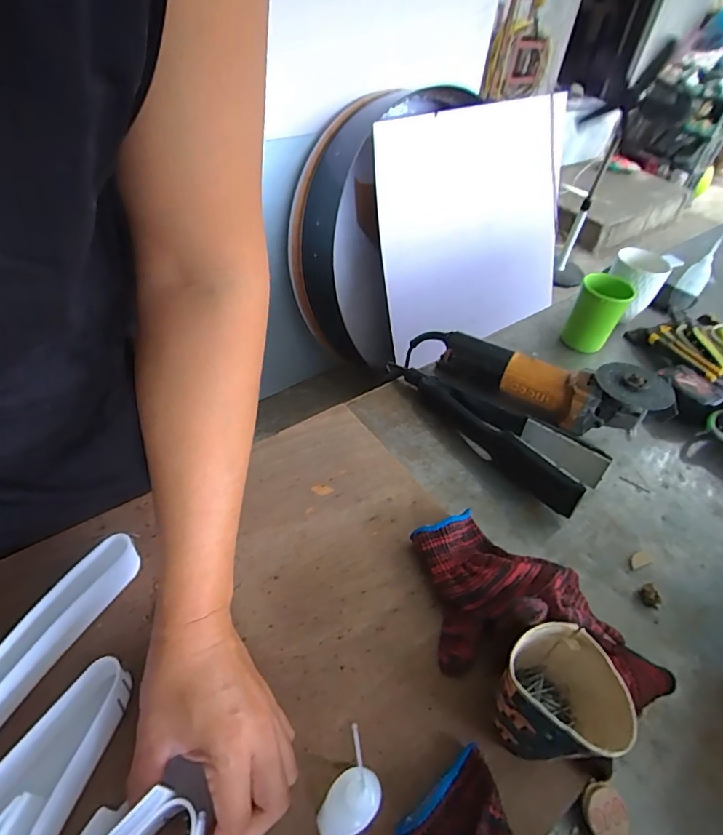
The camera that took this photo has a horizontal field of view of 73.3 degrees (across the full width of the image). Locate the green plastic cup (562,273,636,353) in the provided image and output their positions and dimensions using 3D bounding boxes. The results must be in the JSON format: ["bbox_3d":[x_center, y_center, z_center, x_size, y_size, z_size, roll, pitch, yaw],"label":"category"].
[{"bbox_3d":[0.358,-0.158,0.742,0.067,0.100,0.070,3,44,-3],"label":"green plastic cup"}]

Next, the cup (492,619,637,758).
[{"bbox_3d":[0.136,0.205,0.350,0.069,0.083,0.077,-11,47,-17],"label":"cup"}]

